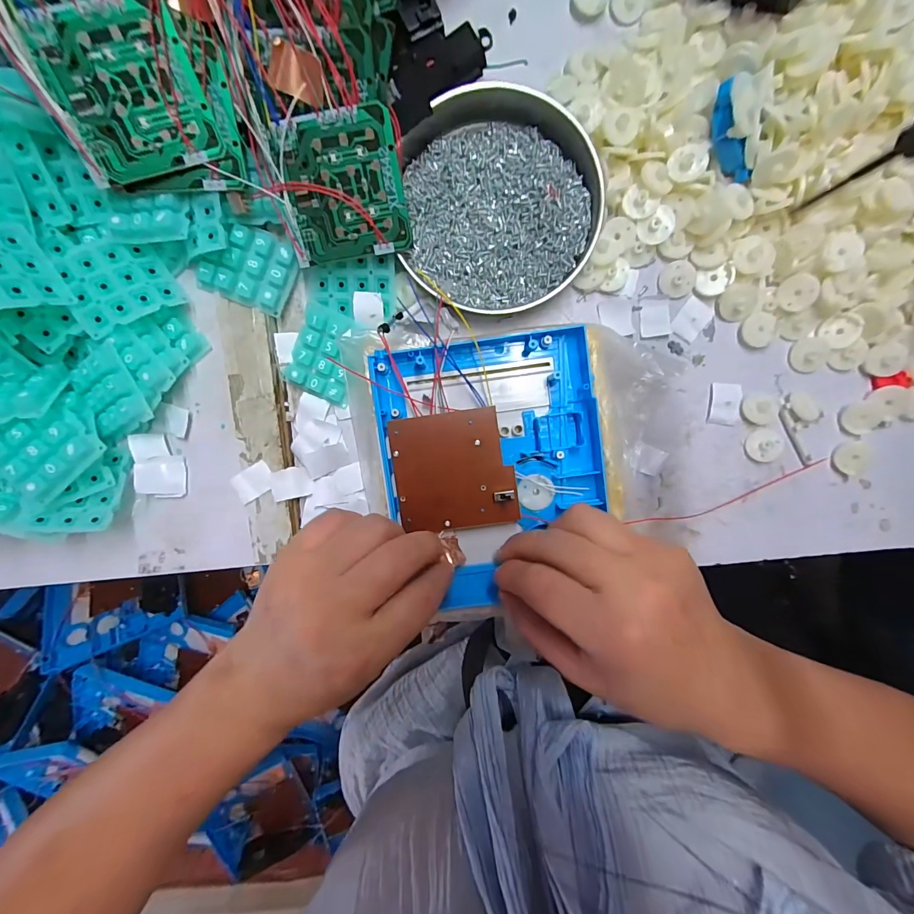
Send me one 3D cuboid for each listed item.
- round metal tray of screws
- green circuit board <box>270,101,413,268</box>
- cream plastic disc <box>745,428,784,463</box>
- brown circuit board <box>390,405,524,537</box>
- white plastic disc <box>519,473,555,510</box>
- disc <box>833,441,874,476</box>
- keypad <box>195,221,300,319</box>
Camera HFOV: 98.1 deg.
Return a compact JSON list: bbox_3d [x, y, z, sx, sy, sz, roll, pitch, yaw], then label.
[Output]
[{"bbox_3d":[0.028,-0.166,0.262,0.123,0.022,0.130,0,94,1],"label":"round metal tray of screws"},{"bbox_3d":[-0.068,-0.158,0.234,0.071,0.004,0.071,-6,118,3],"label":"green circuit board"},{"bbox_3d":[0.218,-0.008,0.281,0.025,0.004,0.024,0,94,1],"label":"cream plastic disc"},{"bbox_3d":[-0.002,0.009,0.247,0.072,0.004,0.071,-8,93,3],"label":"brown circuit board"},{"bbox_3d":[0.051,0.023,0.254,0.022,0.005,0.023,0,94,1],"label":"white plastic disc"},{"bbox_3d":[0.280,0.001,0.279,0.024,0.004,0.023,0,94,1],"label":"disc"},{"bbox_3d":[-0.138,-0.126,0.259,0.056,0.006,0.048,22,94,-1],"label":"keypad"}]

